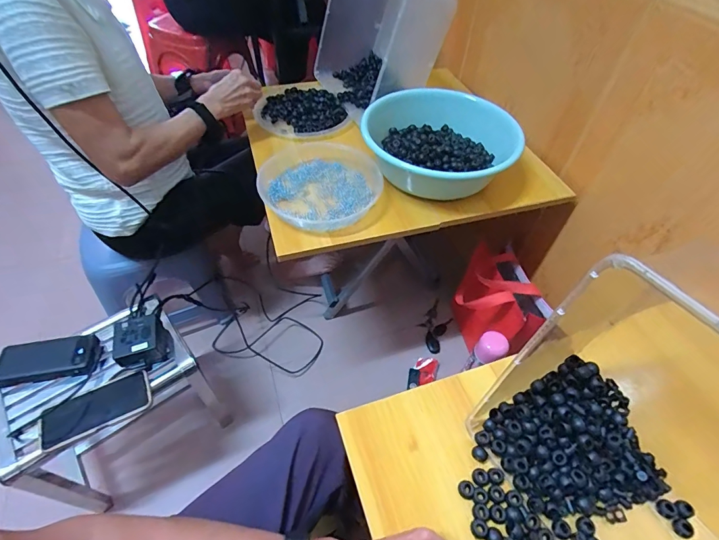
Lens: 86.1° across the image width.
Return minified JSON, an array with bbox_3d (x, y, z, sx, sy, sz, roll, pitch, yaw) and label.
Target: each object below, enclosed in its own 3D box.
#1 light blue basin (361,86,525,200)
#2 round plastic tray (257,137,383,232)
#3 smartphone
[{"bbox_3d":[0.153,-0.243,0.762,0.296,0.120,0.222,22,54,16],"label":"light blue basin"},{"bbox_3d":[-0.076,-0.168,0.743,0.222,0.045,0.242,23,54,16],"label":"round plastic tray"},{"bbox_3d":[-0.440,0.234,0.645,0.161,0.019,0.076,-20,59,-24],"label":"smartphone"}]

